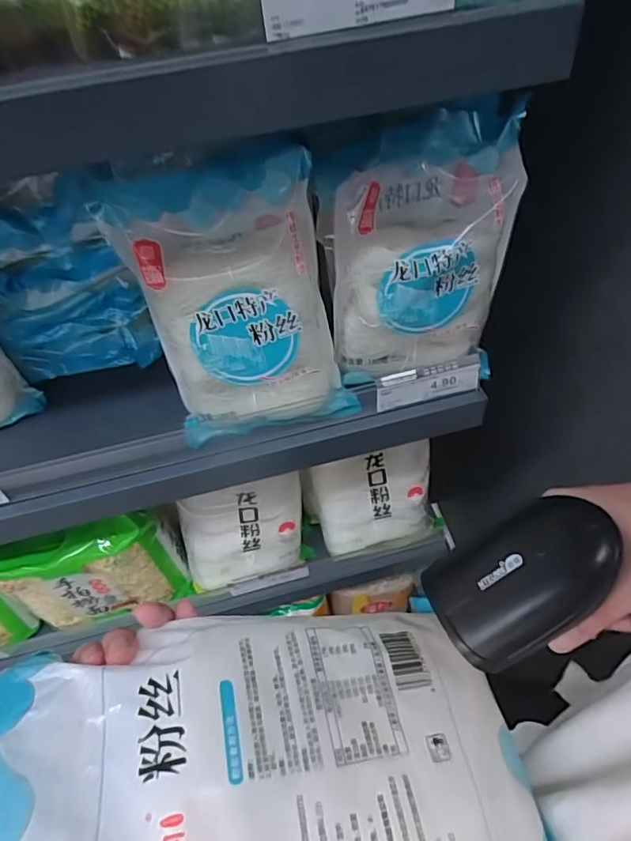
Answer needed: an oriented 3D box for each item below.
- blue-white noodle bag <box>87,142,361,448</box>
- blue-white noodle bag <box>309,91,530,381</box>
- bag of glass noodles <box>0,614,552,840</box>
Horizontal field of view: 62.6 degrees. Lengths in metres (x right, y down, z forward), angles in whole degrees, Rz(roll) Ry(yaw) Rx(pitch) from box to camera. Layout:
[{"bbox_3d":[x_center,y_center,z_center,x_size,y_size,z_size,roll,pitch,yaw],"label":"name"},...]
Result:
[{"bbox_3d":[-0.062,-0.092,0.417,0.150,0.221,0.070,-15,49,-8],"label":"blue-white noodle bag"},{"bbox_3d":[0.084,-0.136,0.426,0.152,0.216,0.059,-10,49,-4],"label":"blue-white noodle bag"},{"bbox_3d":[-0.020,0.167,0.233,0.259,0.038,0.155,0,49,-24],"label":"bag of glass noodles"}]

